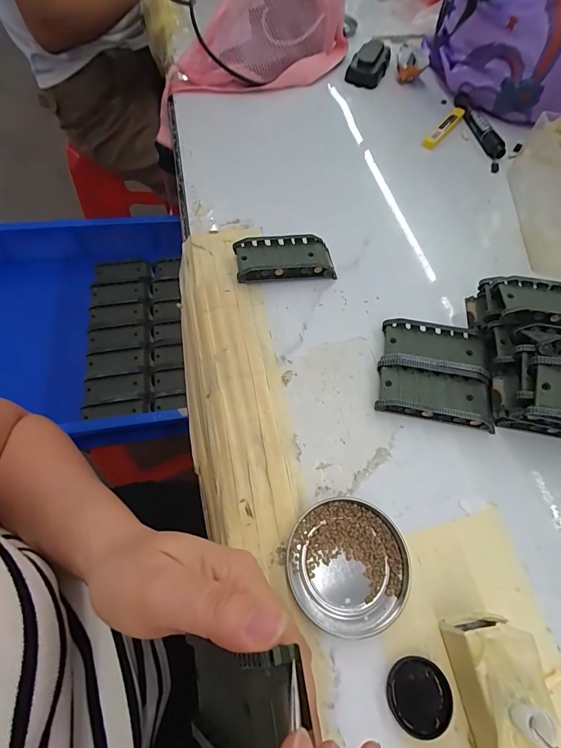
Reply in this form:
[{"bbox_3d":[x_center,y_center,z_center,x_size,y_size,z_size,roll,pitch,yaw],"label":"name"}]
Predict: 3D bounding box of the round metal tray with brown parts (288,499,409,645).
[{"bbox_3d":[0.046,0.126,0.243,0.080,0.006,0.078,1,62,-2],"label":"round metal tray with brown parts"}]

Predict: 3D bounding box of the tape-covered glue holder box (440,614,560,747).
[{"bbox_3d":[0.120,0.182,0.195,0.042,0.044,0.088,-4,62,-5],"label":"tape-covered glue holder box"}]

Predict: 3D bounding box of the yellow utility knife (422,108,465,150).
[{"bbox_3d":[0.225,-0.338,0.501,0.014,0.011,0.099,36,65,15],"label":"yellow utility knife"}]

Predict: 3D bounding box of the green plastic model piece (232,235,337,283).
[{"bbox_3d":[0.005,-0.113,0.360,0.095,0.022,0.045,-6,62,-6],"label":"green plastic model piece"}]

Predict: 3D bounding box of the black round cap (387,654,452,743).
[{"bbox_3d":[0.080,0.185,0.210,0.036,0.010,0.035,1,62,-2],"label":"black round cap"}]

